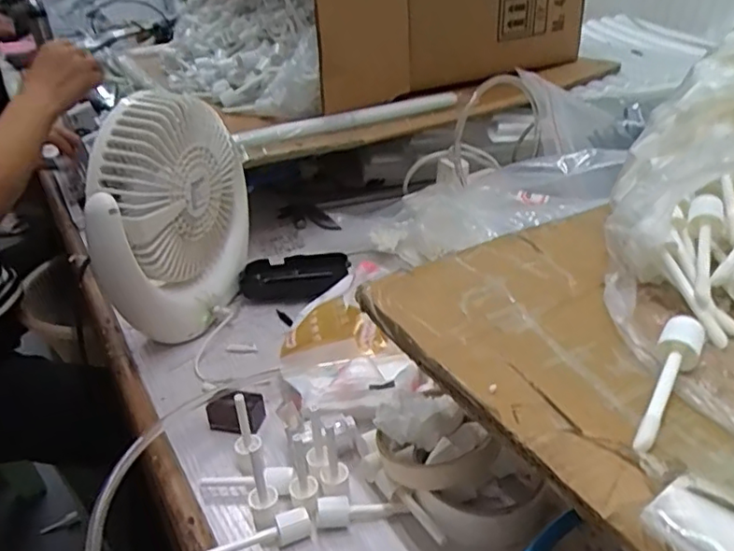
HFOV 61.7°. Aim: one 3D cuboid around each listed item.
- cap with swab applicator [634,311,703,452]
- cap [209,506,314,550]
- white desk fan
[{"bbox_3d":[0.133,0.047,0.272,0.017,0.016,0.082,16,37,31],"label":"cap with swab applicator"},{"bbox_3d":[-0.066,0.165,0.383,0.065,0.018,0.014,-15,32,-17],"label":"cap"},{"bbox_3d":[-0.178,-0.058,0.565,0.076,0.198,0.181,4,32,14],"label":"white desk fan"}]

